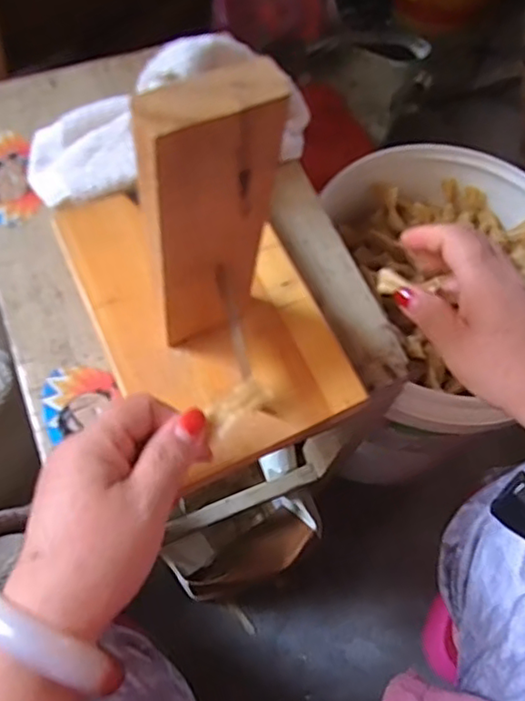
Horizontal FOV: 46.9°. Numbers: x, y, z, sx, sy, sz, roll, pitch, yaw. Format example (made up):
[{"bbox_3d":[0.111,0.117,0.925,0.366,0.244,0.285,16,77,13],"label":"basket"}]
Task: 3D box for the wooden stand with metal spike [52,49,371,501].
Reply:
[{"bbox_3d":[-0.036,-0.066,0.321,0.134,0.202,0.193,-24,64,-13],"label":"wooden stand with metal spike"}]

